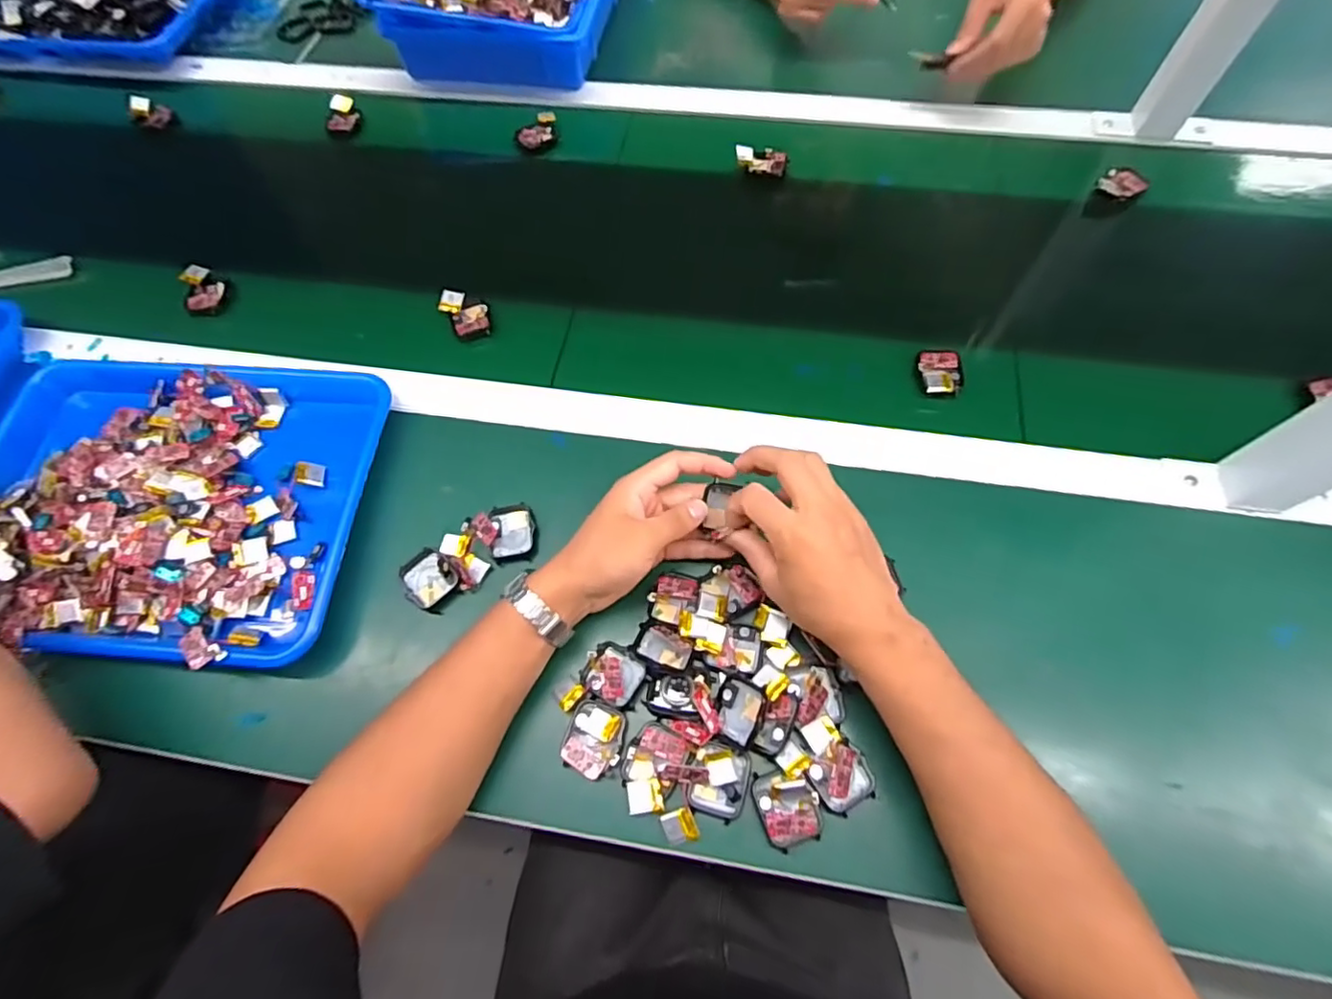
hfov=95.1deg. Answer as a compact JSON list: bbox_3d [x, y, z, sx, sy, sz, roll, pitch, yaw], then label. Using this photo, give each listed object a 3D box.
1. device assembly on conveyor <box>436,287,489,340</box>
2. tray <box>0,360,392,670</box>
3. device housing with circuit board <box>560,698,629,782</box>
[{"bbox_3d":[-0.191,-0.179,0.582,0.037,0.017,0.057,-37,69,-14],"label":"device assembly on conveyor"},{"bbox_3d":[-0.400,-0.006,0.480,0.320,0.041,0.243,4,65,5],"label":"tray"},{"bbox_3d":[-0.049,0.162,0.412,0.039,0.006,0.046,12,66,8],"label":"device housing with circuit board"}]

